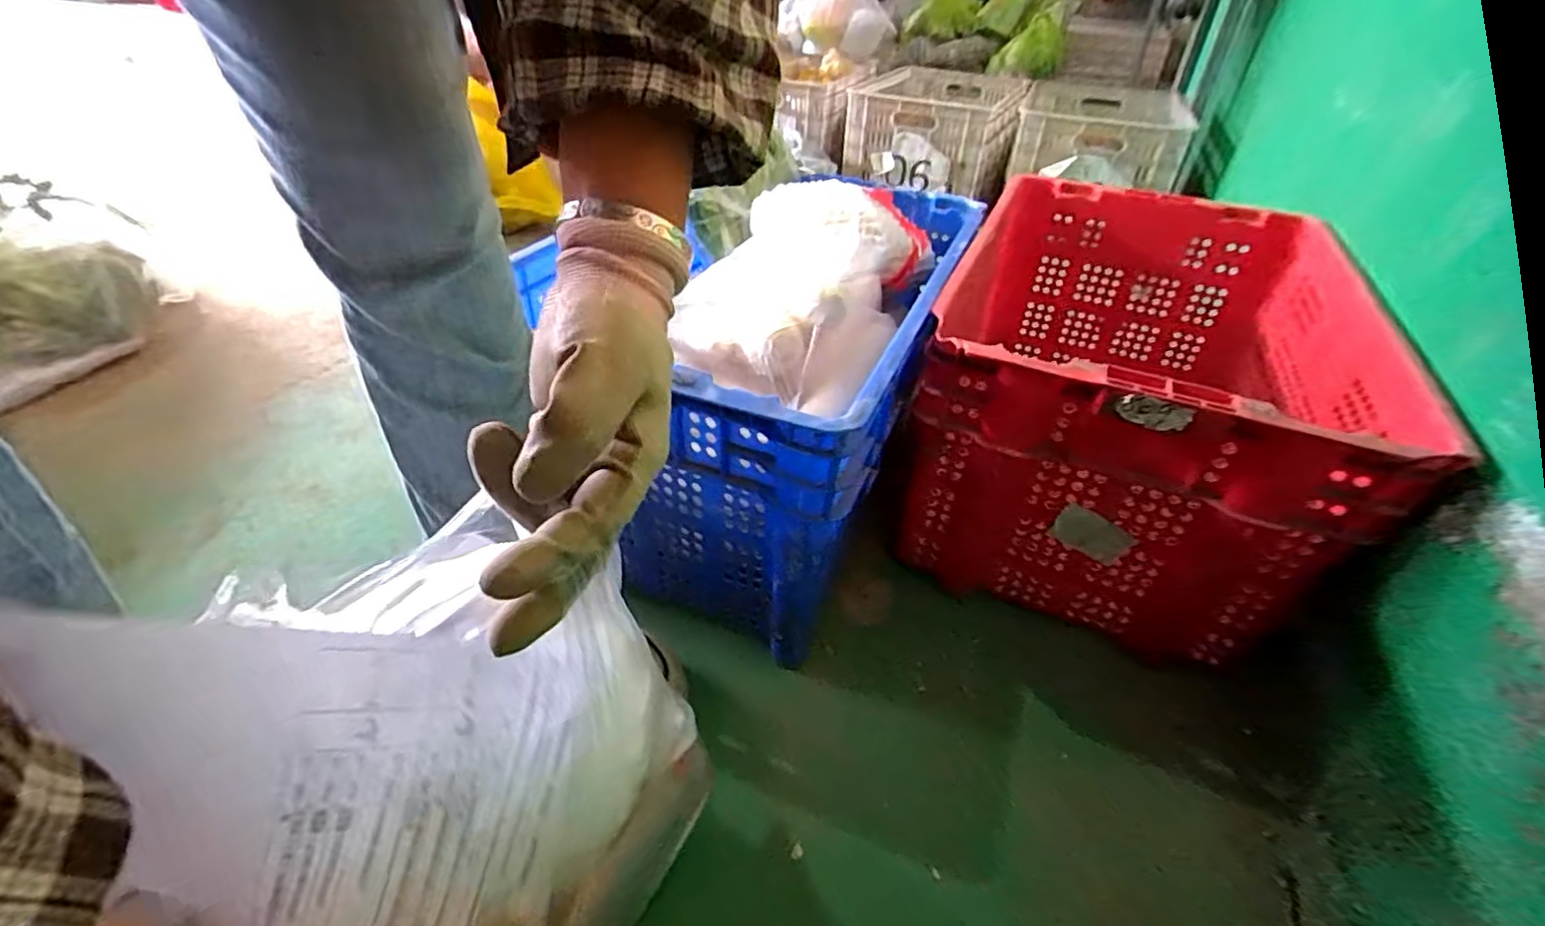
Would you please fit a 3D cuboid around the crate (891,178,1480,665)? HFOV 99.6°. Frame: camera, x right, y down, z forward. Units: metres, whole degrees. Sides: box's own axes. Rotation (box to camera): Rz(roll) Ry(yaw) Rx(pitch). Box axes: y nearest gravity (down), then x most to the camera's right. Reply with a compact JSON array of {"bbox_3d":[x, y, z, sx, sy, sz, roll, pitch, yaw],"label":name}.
[{"bbox_3d":[0.409,-0.088,0.803,0.378,0.326,0.619,17,42,17],"label":"crate"}]

